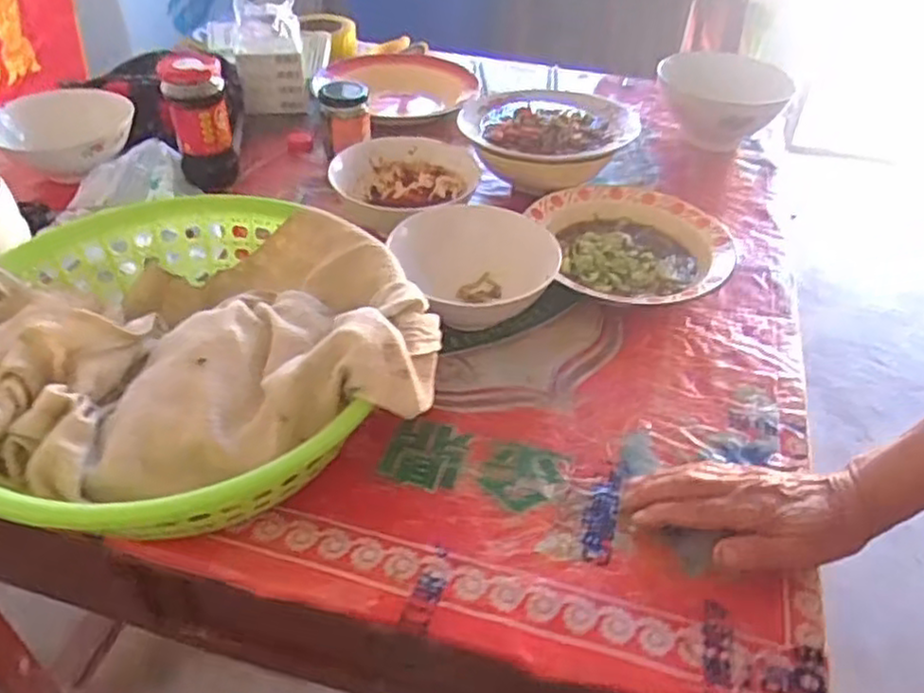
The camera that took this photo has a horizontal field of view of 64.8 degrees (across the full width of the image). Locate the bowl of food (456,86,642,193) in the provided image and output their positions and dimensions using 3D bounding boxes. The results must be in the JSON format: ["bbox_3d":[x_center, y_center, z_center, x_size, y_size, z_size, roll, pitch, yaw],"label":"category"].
[{"bbox_3d":[0.096,-0.225,0.851,0.185,0.094,0.186,1,41,-1],"label":"bowl of food"}]

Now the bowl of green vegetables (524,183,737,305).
[{"bbox_3d":[0.183,-0.104,0.750,0.199,0.045,0.198,1,41,-1],"label":"bowl of green vegetables"}]

